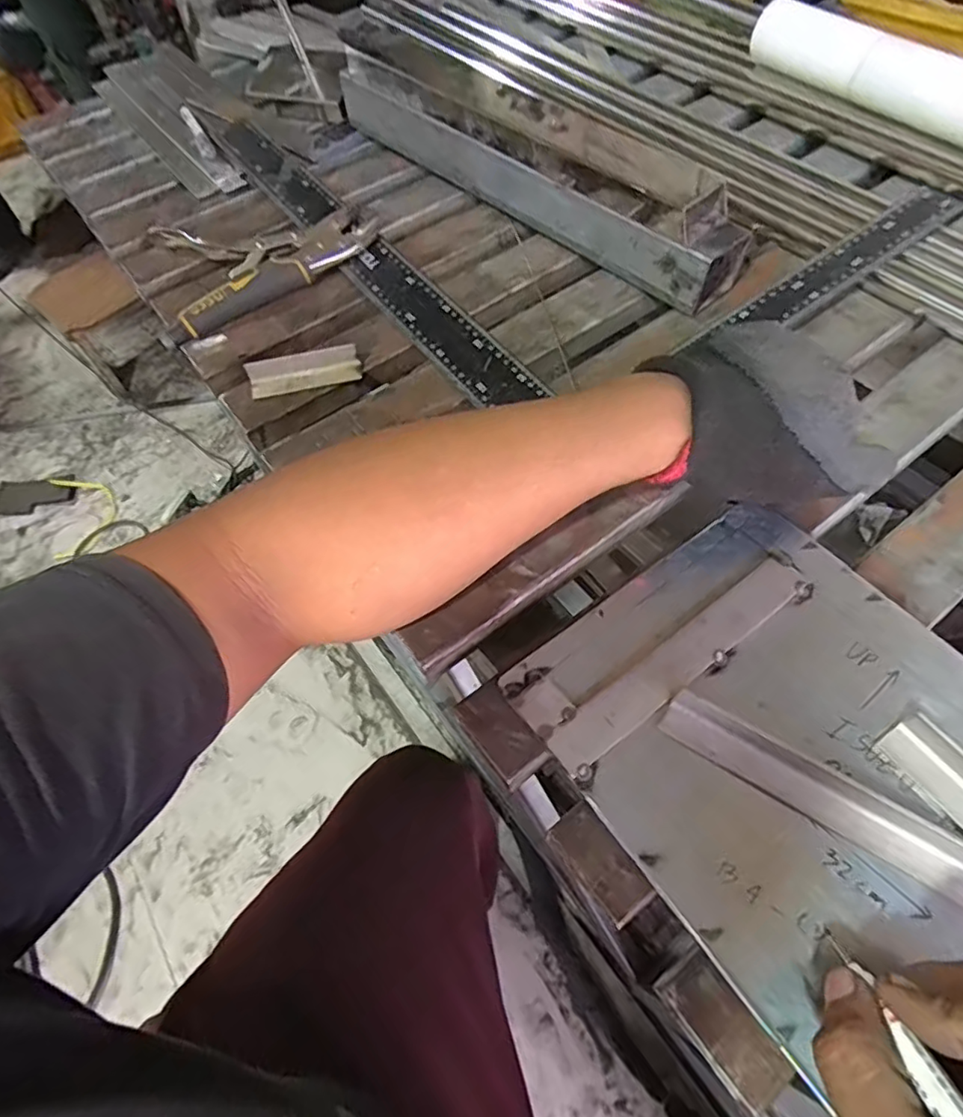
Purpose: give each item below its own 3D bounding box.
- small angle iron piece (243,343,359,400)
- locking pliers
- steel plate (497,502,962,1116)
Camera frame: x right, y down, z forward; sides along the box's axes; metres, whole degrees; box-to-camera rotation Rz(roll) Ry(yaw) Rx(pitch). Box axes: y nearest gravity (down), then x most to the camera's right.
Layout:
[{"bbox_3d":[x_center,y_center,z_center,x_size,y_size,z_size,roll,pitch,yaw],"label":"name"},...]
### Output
[{"bbox_3d":[-0.135,-0.142,0.447,0.081,0.021,0.018,-11,60,-2],"label":"small angle iron piece"},{"bbox_3d":[-0.189,-0.265,0.521,0.192,0.025,0.132,-19,60,-8],"label":"locking pliers"},{"bbox_3d":[0.201,0.139,0.253,0.198,0.013,0.375,-34,63,-14],"label":"steel plate"}]

